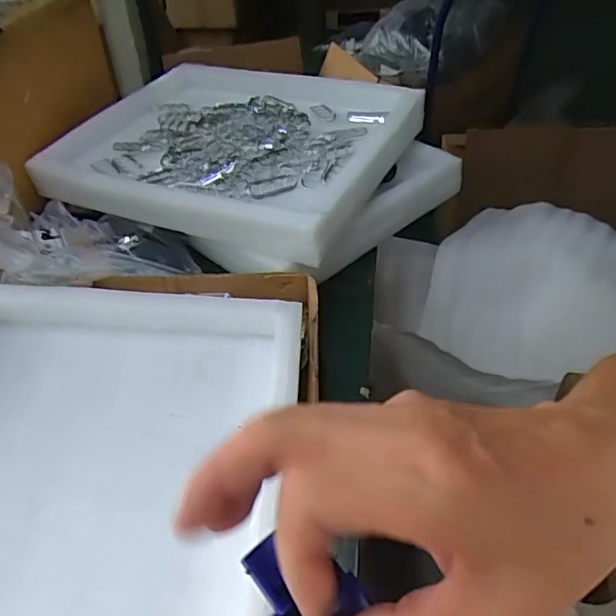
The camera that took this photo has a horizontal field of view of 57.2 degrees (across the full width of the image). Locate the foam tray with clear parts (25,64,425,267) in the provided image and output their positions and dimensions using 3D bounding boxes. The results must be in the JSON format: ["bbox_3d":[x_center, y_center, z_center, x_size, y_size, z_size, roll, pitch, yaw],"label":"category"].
[{"bbox_3d":[-0.091,-0.197,0.663,0.375,0.043,0.301,16,45,21],"label":"foam tray with clear parts"}]

